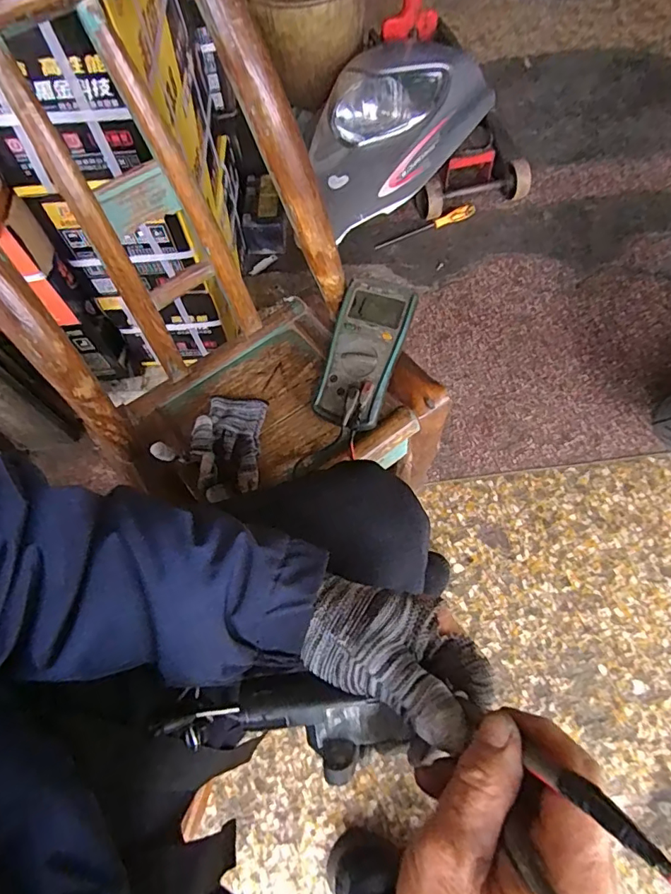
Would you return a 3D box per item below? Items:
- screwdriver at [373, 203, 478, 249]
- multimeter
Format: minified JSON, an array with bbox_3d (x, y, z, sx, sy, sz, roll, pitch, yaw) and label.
[{"bbox_3d":[0.208,-0.507,1.139,0.249,0.029,0.023,-23,67,-11],"label":"screwdriver"},{"bbox_3d":[0.033,-0.111,0.592,0.087,0.040,0.182,16,83,7],"label":"multimeter"}]

